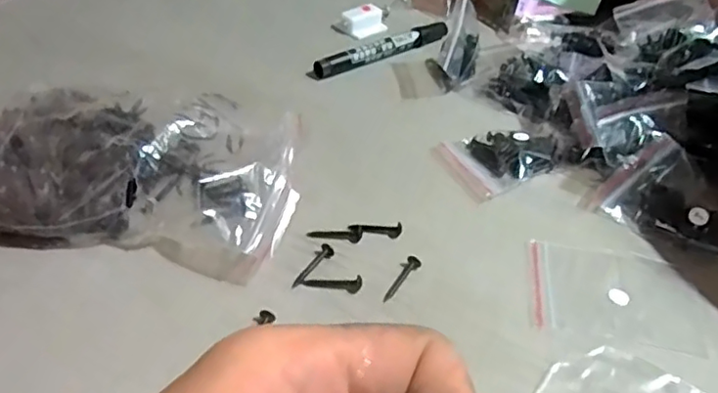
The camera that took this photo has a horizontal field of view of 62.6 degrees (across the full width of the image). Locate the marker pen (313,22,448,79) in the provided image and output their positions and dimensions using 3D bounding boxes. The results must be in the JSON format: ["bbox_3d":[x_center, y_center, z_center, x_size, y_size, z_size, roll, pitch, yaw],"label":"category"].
[{"bbox_3d":[0.021,-0.119,0.480,0.131,0.015,0.013,-24,50,-29],"label":"marker pen"}]

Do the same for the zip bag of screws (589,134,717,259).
[{"bbox_3d":[0.191,0.003,0.351,0.081,0.033,0.052,33,49,27],"label":"zip bag of screws"}]

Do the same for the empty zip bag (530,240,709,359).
[{"bbox_3d":[0.137,0.052,0.316,0.087,0.004,0.061,10,42,5],"label":"empty zip bag"}]

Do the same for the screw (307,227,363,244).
[{"bbox_3d":[-0.013,0.021,0.329,0.030,0.004,0.008,-2,43,-8],"label":"screw"}]

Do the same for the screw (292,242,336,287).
[{"bbox_3d":[-0.023,0.036,0.311,0.008,0.004,0.032,22,45,17],"label":"screw"}]

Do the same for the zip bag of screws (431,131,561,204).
[{"bbox_3d":[0.092,-0.030,0.389,0.076,0.015,0.054,-21,49,-27],"label":"zip bag of screws"}]

